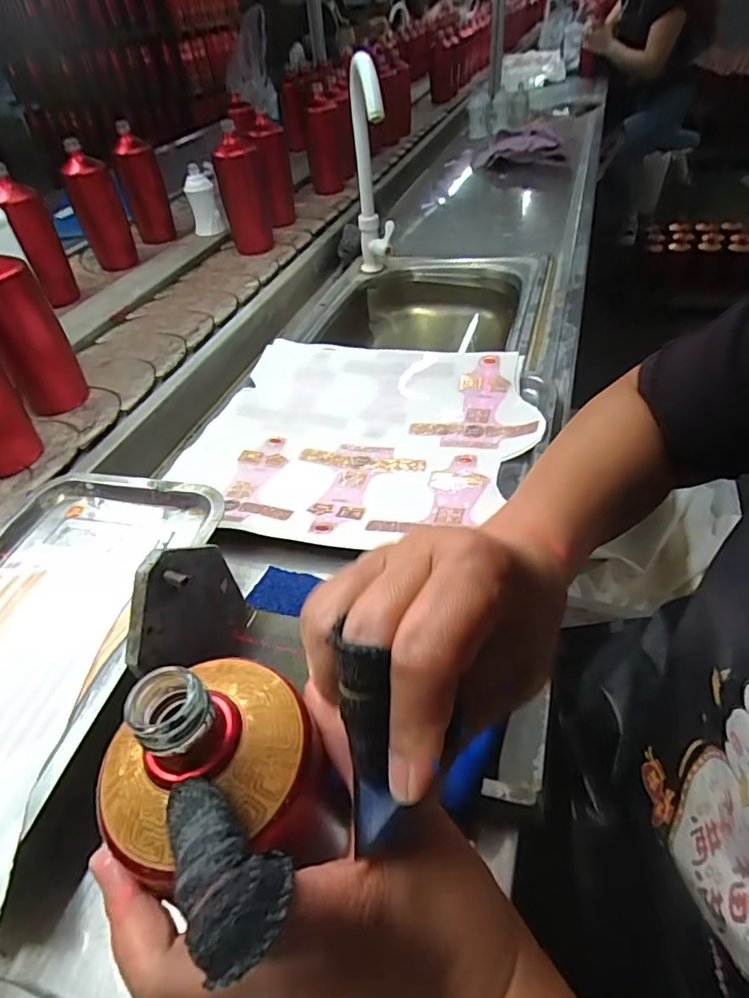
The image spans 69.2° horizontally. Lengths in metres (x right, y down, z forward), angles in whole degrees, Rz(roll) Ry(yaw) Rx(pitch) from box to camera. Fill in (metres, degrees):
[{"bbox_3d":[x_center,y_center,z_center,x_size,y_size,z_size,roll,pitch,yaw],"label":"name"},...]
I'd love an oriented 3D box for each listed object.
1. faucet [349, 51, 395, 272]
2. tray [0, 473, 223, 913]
[{"bbox_3d":[-0.004,-0.469,0.809,0.057,0.295,0.158,-5,42,2],"label":"faucet"},{"bbox_3d":[-0.258,0.112,0.405,0.233,0.053,0.334,1,44,8],"label":"tray"}]

